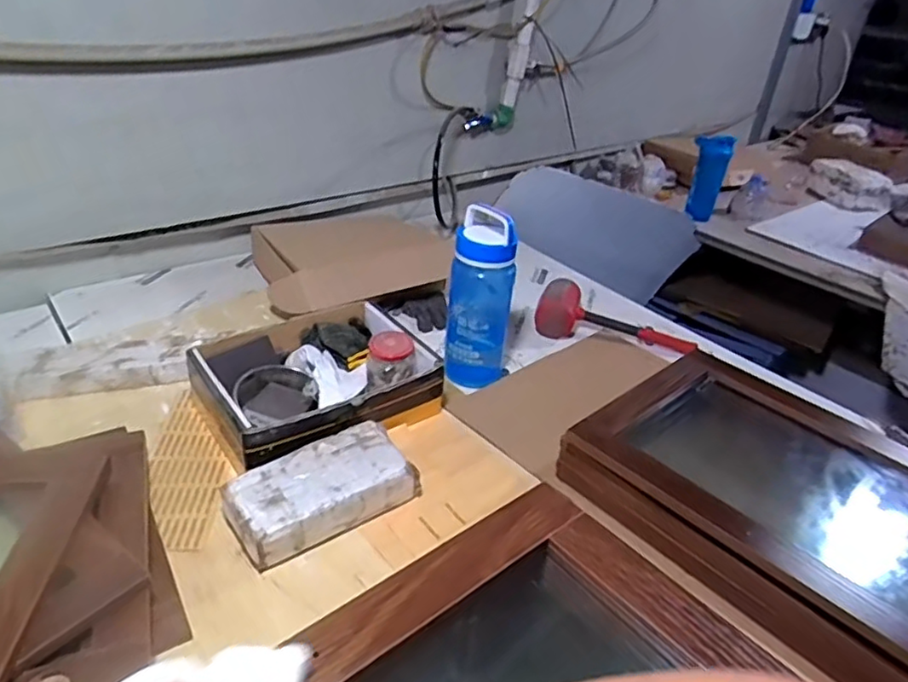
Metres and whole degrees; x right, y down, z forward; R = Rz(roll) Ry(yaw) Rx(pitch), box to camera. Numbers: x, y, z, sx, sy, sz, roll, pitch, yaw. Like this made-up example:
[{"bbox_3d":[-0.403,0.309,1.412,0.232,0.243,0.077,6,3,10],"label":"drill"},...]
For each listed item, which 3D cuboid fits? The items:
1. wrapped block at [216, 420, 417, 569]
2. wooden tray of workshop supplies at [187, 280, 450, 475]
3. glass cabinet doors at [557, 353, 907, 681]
[{"bbox_3d":[-0.157,0.180,0.750,0.210,0.059,0.105,-19,39,-33],"label":"wrapped block"},{"bbox_3d":[-0.190,0.050,0.904,0.312,0.093,0.233,-18,39,-32],"label":"wooden tray of workshop supplies"},{"bbox_3d":[0.427,0.195,0.793,0.353,0.102,0.456,-23,41,-37],"label":"glass cabinet doors"}]

